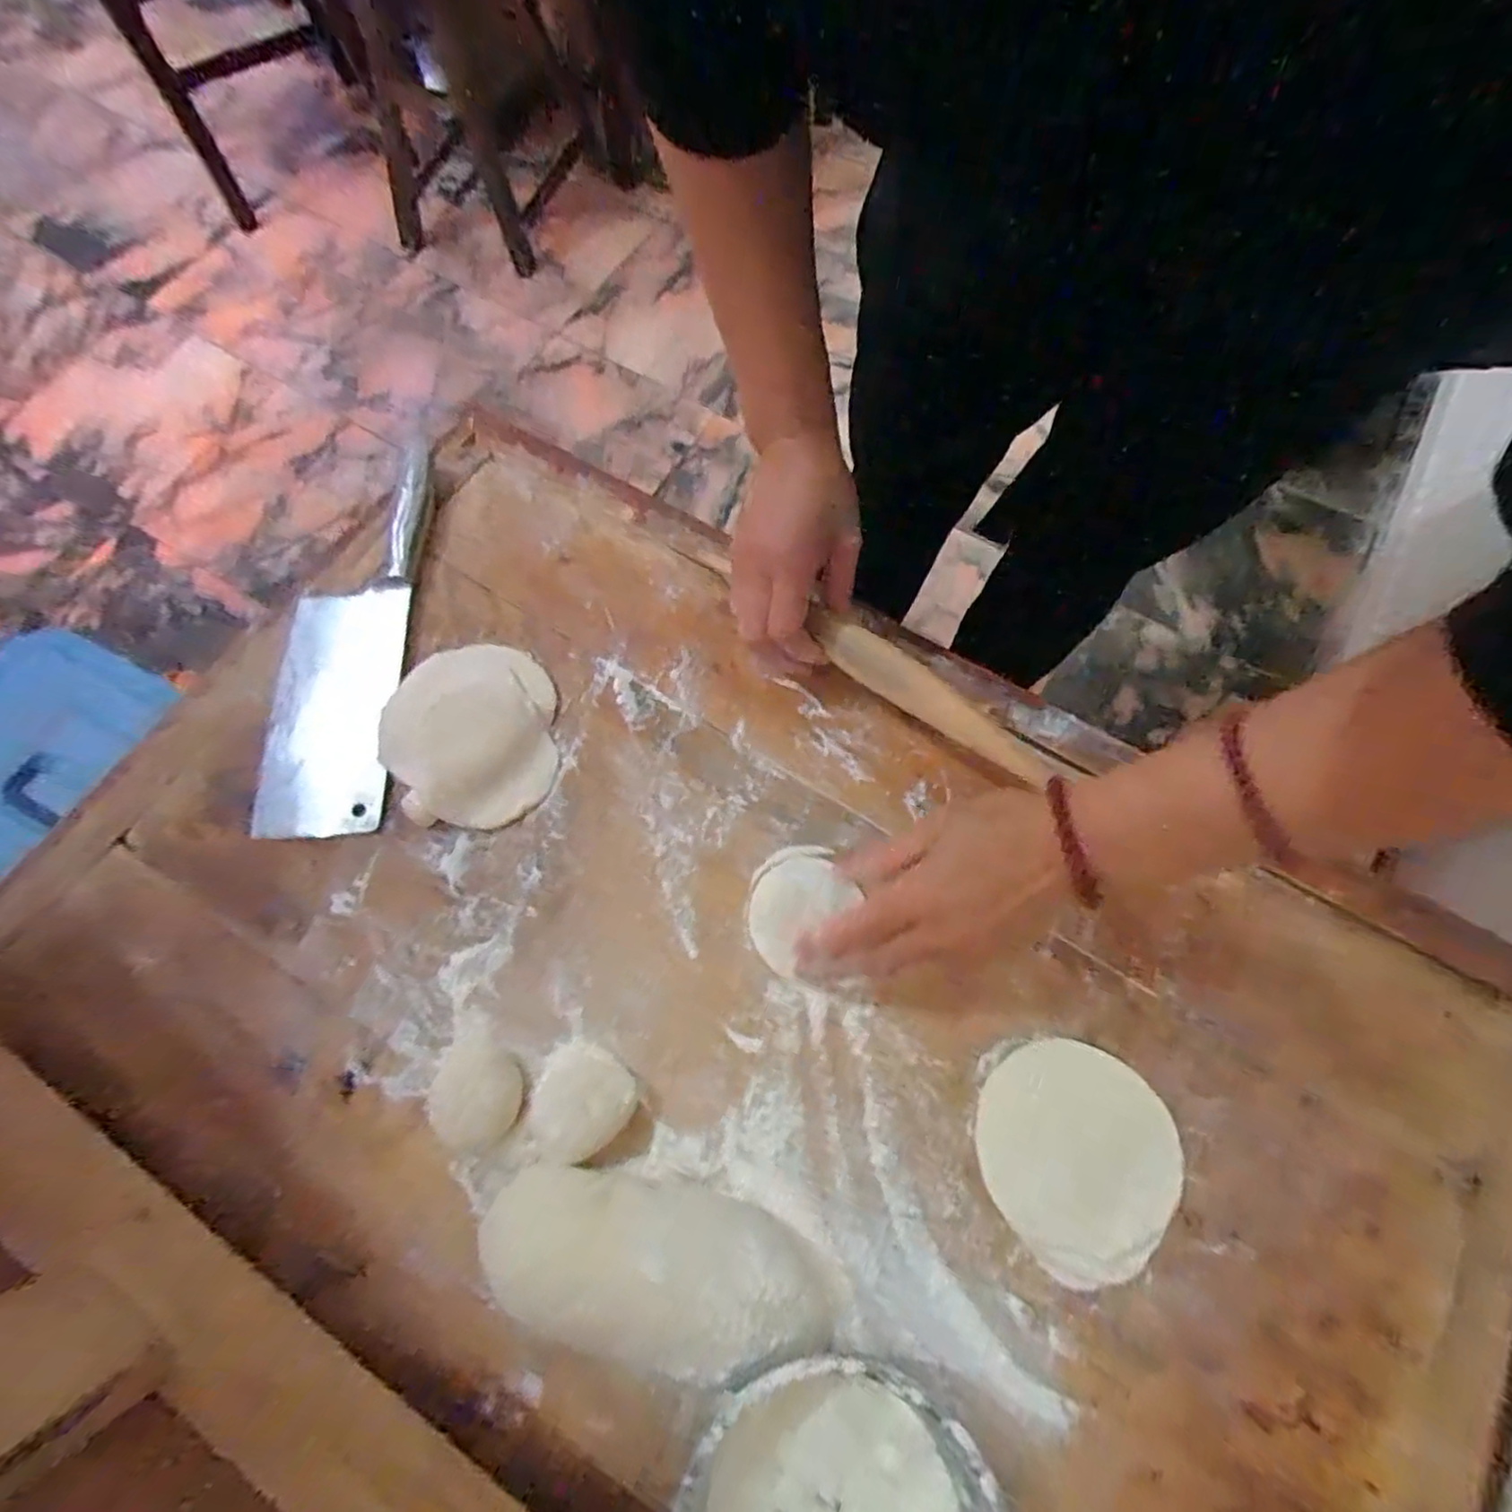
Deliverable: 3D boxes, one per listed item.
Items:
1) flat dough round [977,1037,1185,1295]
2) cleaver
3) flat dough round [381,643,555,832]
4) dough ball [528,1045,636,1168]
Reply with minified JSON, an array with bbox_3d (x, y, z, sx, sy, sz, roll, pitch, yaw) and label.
[{"bbox_3d":[0.179,0.221,0.382,0.107,0.009,0.107,0,71,0],"label":"flat dough round"},{"bbox_3d":[-0.292,-0.092,0.490,0.080,0.027,0.296,0,71,0],"label":"cleaver"},{"bbox_3d":[-0.195,-0.016,0.462,0.110,0.015,0.127,-6,71,-2],"label":"flat dough round"},{"bbox_3d":[-0.101,0.197,0.382,0.055,0.026,0.060,0,71,0],"label":"dough ball"}]

